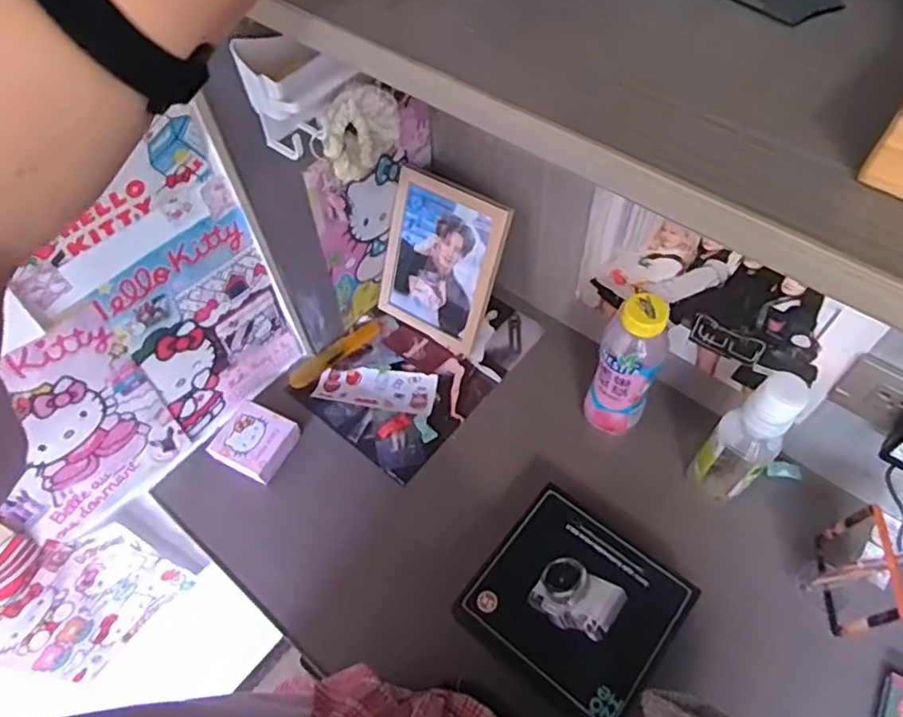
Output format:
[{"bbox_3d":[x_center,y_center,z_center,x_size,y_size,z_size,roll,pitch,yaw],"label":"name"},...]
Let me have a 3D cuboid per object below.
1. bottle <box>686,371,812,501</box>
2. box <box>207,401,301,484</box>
[{"bbox_3d":[0.291,0.079,0.613,0.056,0.224,0.056,31,64,22],"label":"bottle"},{"bbox_3d":[-0.231,0.100,0.730,0.077,0.041,0.078,22,61,17],"label":"box"}]

